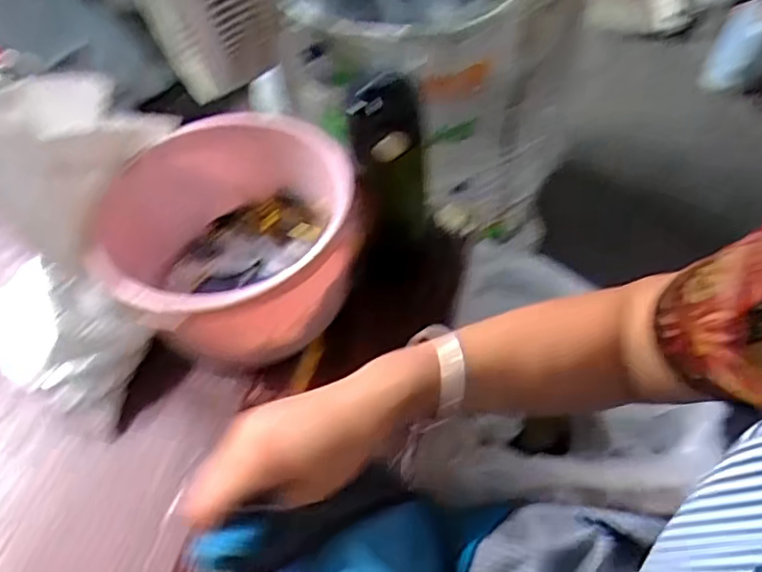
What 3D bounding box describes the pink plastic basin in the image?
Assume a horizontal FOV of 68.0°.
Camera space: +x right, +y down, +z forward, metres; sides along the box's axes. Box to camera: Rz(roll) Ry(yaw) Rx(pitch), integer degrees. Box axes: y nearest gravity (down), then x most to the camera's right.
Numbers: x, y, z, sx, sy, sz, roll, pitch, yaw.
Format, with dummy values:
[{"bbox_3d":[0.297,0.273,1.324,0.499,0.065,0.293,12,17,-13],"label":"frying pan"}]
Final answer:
[{"bbox_3d":[-0.136,-0.045,0.531,0.221,0.130,0.215,-2,54,3],"label":"pink plastic basin"}]

